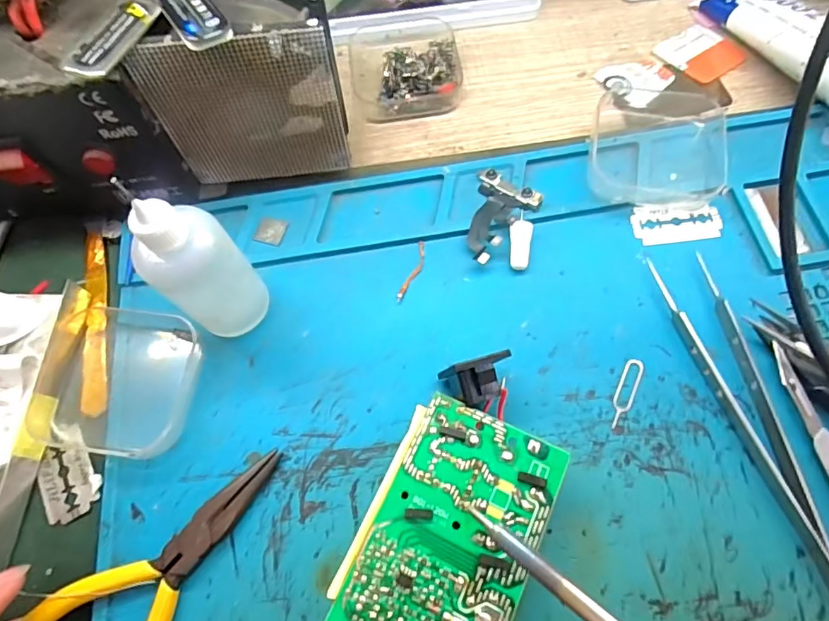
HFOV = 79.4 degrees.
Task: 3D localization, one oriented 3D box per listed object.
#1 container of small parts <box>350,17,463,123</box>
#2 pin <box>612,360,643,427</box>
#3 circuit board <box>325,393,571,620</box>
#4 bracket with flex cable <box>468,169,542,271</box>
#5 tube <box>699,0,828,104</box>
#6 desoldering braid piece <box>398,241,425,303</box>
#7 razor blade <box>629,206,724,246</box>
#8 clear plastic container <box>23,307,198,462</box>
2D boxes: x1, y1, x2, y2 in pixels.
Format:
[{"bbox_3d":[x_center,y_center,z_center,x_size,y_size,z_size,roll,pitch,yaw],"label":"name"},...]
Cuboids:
[{"bbox_3d":[-0.006,-0.143,0.289,0.061,0.023,0.060,-8,67,0],"label":"container of small parts"},{"bbox_3d":[0.092,0.035,0.215,0.008,0.004,0.032,23,71,12],"label":"pin"},{"bbox_3d":[0.003,0.102,0.182,0.060,0.025,0.131,23,71,12],"label":"circuit board"},{"bbox_3d":[0.044,-0.046,0.247,0.031,0.008,0.053,11,69,8],"label":"bracket with flex cable"},{"bbox_3d":[0.203,-0.144,0.265,0.025,0.023,0.129,-22,56,-6],"label":"tube"},{"bbox_3d":[0.000,-0.019,0.242,0.006,0.004,0.033,18,70,10],"label":"desoldering braid piece"},{"bbox_3d":[0.130,-0.043,0.245,0.042,0.004,0.021,-3,68,2],"label":"razor blade"},{"bbox_3d":[-0.132,0.029,0.223,0.065,0.015,0.066,5,68,5],"label":"clear plastic container"}]

